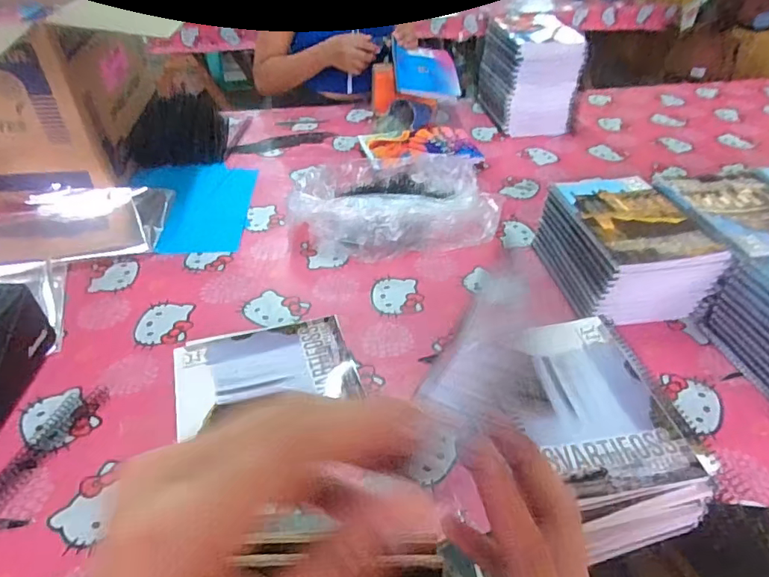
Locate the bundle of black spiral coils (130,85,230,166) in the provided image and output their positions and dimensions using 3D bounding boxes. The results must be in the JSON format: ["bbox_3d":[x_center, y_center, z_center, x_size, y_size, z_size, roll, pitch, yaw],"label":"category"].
[{"bbox_3d":[-0.420,-0.340,1.062,0.185,0.059,0.239,-7,41,-9],"label":"bundle of black spiral coils"}]

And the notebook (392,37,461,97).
[{"bbox_3d":[0.095,-0.494,1.151,0.147,0.014,0.159,4,61,-12],"label":"notebook"}]

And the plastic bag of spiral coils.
[{"bbox_3d":[0.015,-0.163,0.853,0.353,0.075,0.251,-11,42,-14],"label":"plastic bag of spiral coils"}]

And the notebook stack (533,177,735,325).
[{"bbox_3d":[0.325,-0.056,0.706,0.161,0.120,0.195,-5,41,-7],"label":"notebook stack"}]

